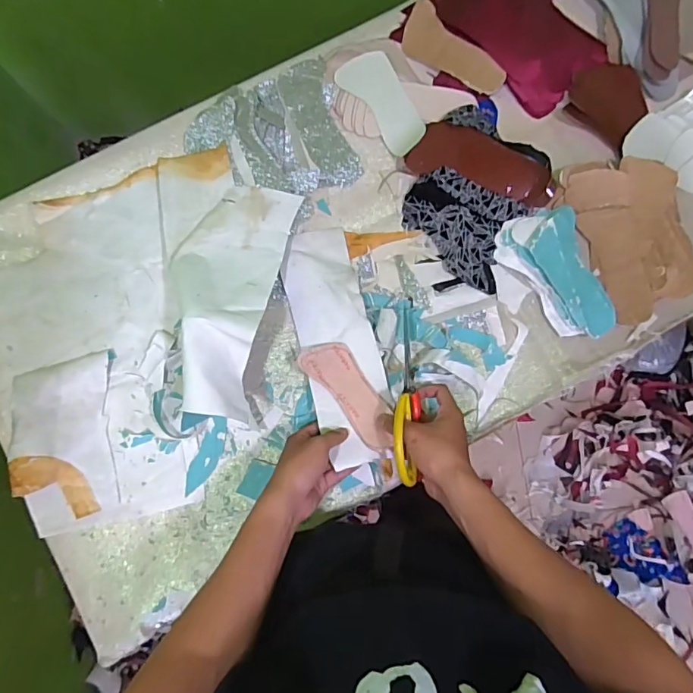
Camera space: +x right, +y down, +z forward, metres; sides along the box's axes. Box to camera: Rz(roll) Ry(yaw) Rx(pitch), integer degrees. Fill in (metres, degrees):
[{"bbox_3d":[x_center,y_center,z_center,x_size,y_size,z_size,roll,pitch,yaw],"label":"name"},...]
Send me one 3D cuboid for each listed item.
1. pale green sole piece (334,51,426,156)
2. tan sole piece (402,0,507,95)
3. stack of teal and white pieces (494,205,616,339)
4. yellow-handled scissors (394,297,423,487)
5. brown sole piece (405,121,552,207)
[{"bbox_3d":[0.054,-0.345,0.680,0.068,0.009,0.152,-39,88,25],"label":"pale green sole piece"},{"bbox_3d":[0.146,-0.419,0.697,0.071,0.010,0.172,-43,81,9],"label":"tan sole piece"},{"bbox_3d":[0.287,-0.095,0.656,0.109,0.034,0.184,-24,83,-4],"label":"stack of teal and white pieces"},{"bbox_3d":[0.075,0.055,0.594,0.040,0.056,0.216,6,59,1],"label":"yellow-handled scissors"},{"bbox_3d":[0.188,-0.251,0.659,0.200,0.015,0.072,16,98,1],"label":"brown sole piece"}]

